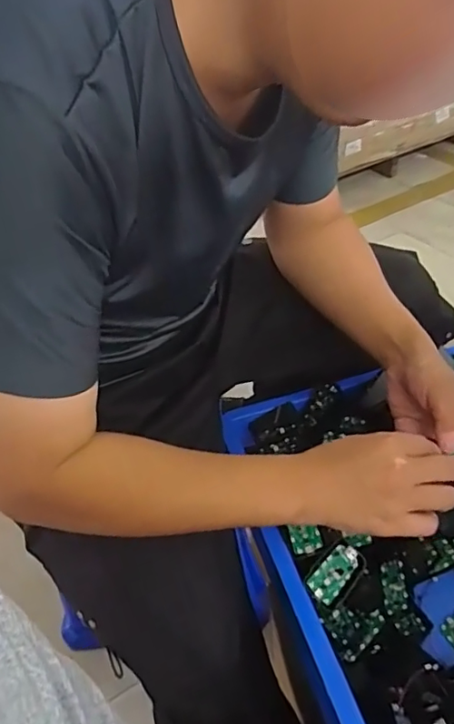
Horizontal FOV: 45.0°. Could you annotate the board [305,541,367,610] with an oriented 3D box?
[{"bbox_3d":[0.117,0.223,0.579,0.045,0.013,0.069,42,68,2],"label":"board"}]

